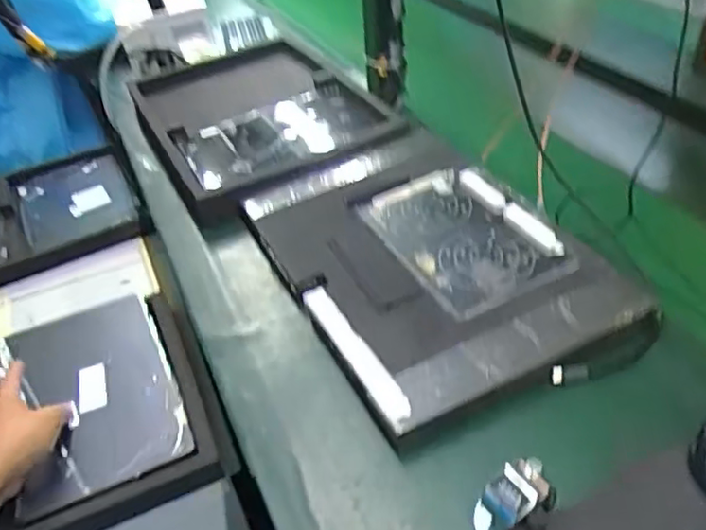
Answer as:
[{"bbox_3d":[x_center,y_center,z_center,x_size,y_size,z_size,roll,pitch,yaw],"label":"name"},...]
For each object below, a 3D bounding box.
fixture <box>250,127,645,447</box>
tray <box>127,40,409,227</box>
[{"bbox_3d":[0.062,-0.012,0.657,0.259,0.045,0.382,-21,41,-17],"label":"fixture"},{"bbox_3d":[-0.151,-0.221,0.925,0.288,0.046,0.443,-24,42,-19],"label":"tray"}]

